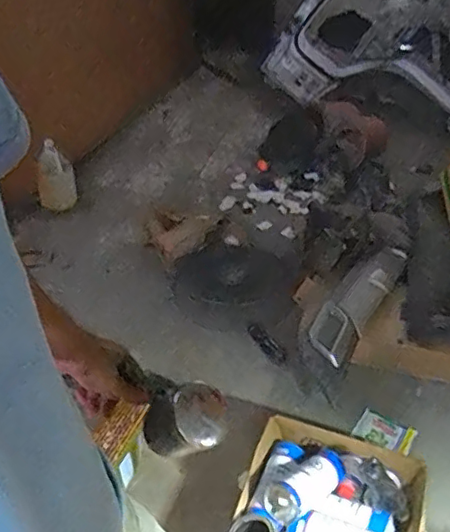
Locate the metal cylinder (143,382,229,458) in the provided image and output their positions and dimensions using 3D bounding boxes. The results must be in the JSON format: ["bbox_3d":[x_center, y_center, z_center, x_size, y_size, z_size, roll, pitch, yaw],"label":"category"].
[{"bbox_3d":[-0.045,0.194,0.695,0.073,0.093,0.078,11,55,-47],"label":"metal cylinder"}]

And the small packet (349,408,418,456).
[{"bbox_3d":[0.449,0.465,1.576,0.156,0.039,0.107,26,46,25],"label":"small packet"}]

